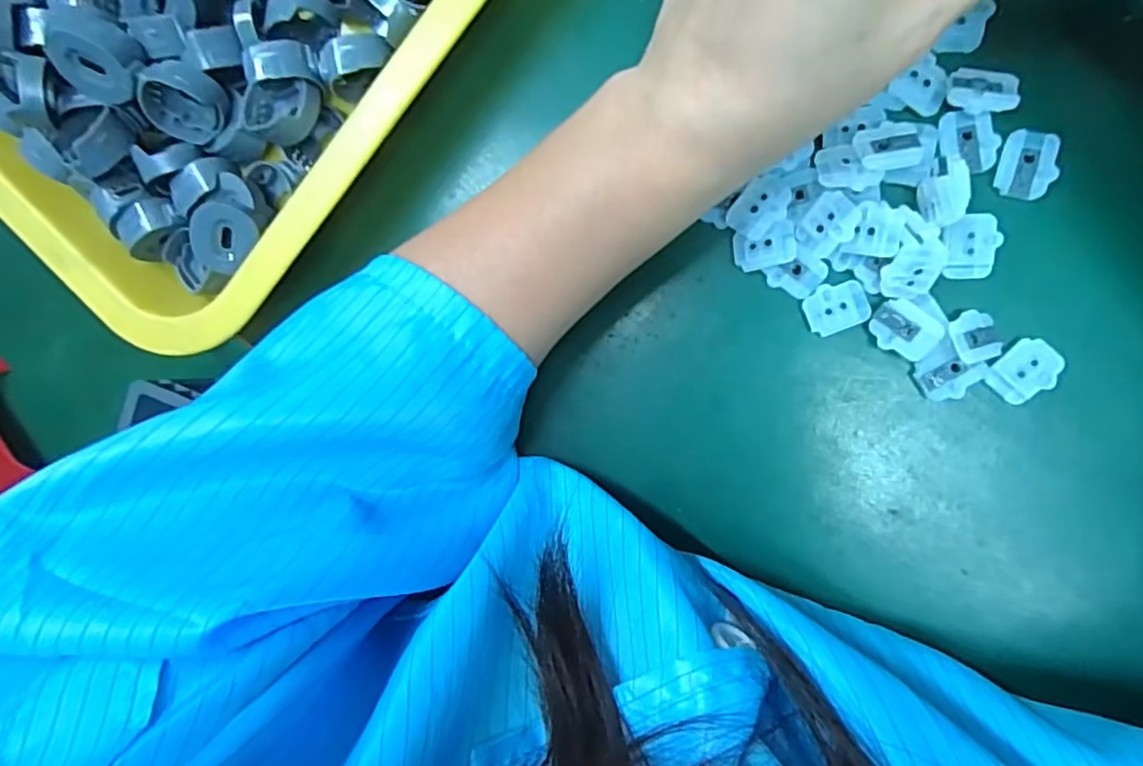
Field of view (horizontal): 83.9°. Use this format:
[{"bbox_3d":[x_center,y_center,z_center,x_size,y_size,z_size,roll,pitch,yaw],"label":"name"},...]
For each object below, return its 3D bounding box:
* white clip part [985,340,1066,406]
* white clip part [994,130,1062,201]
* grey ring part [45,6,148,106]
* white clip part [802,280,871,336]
[{"bbox_3d":[0.155,-0.004,0.217,0.017,0.004,0.021,44,100,7],"label":"white clip part"},{"bbox_3d":[0.154,-0.074,0.212,0.017,0.004,0.022,12,94,11],"label":"white clip part"},{"bbox_3d":[-0.175,-0.122,0.235,0.031,0.019,0.025,34,132,-25],"label":"grey ring part"},{"bbox_3d":[0.095,-0.027,0.227,0.021,0.004,0.017,-20,88,12],"label":"white clip part"}]

